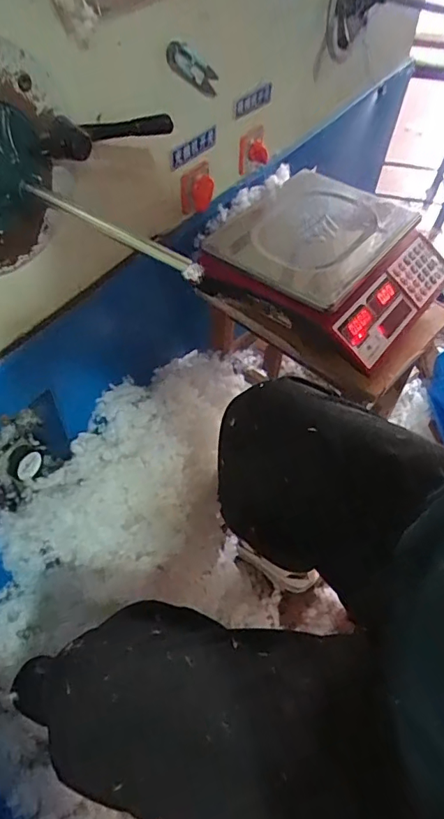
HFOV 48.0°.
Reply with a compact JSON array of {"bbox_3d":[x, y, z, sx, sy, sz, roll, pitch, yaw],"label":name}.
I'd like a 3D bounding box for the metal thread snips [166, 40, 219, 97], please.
[{"bbox_3d":[-0.036,-0.430,0.630,0.006,0.031,0.136,25,23,15],"label":"metal thread snips"}]

